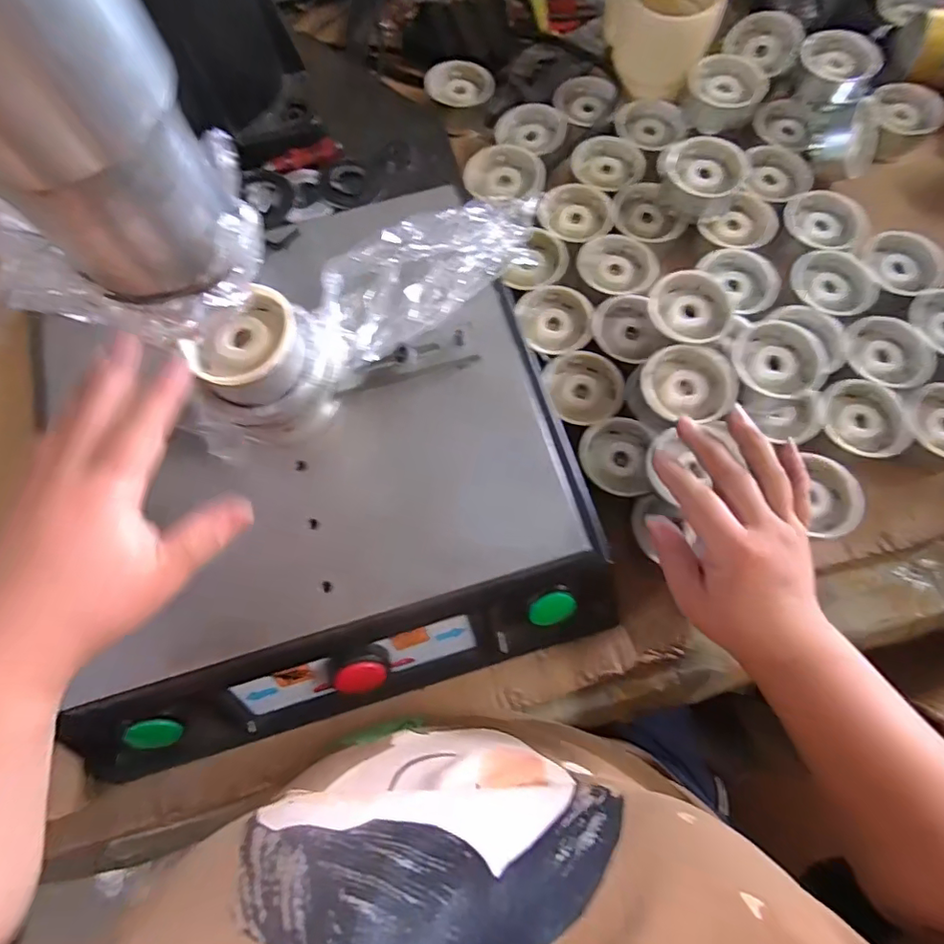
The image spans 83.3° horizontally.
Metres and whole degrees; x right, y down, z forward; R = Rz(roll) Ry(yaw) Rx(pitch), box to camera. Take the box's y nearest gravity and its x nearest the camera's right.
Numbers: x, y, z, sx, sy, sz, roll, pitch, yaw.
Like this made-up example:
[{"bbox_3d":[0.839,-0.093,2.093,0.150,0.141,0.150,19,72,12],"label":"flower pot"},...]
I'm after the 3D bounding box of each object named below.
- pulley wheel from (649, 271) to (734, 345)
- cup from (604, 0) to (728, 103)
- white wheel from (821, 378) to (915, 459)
[{"bbox_3d":[0.183,-0.136,0.446,0.069,0.021,0.065,-34,74,-9],"label":"pulley wheel"},{"bbox_3d":[0.184,-0.443,0.526,0.105,0.079,0.089,10,73,5],"label":"cup"},{"bbox_3d":[0.324,-0.045,0.440,0.068,0.022,0.062,-1,72,2],"label":"white wheel"}]

